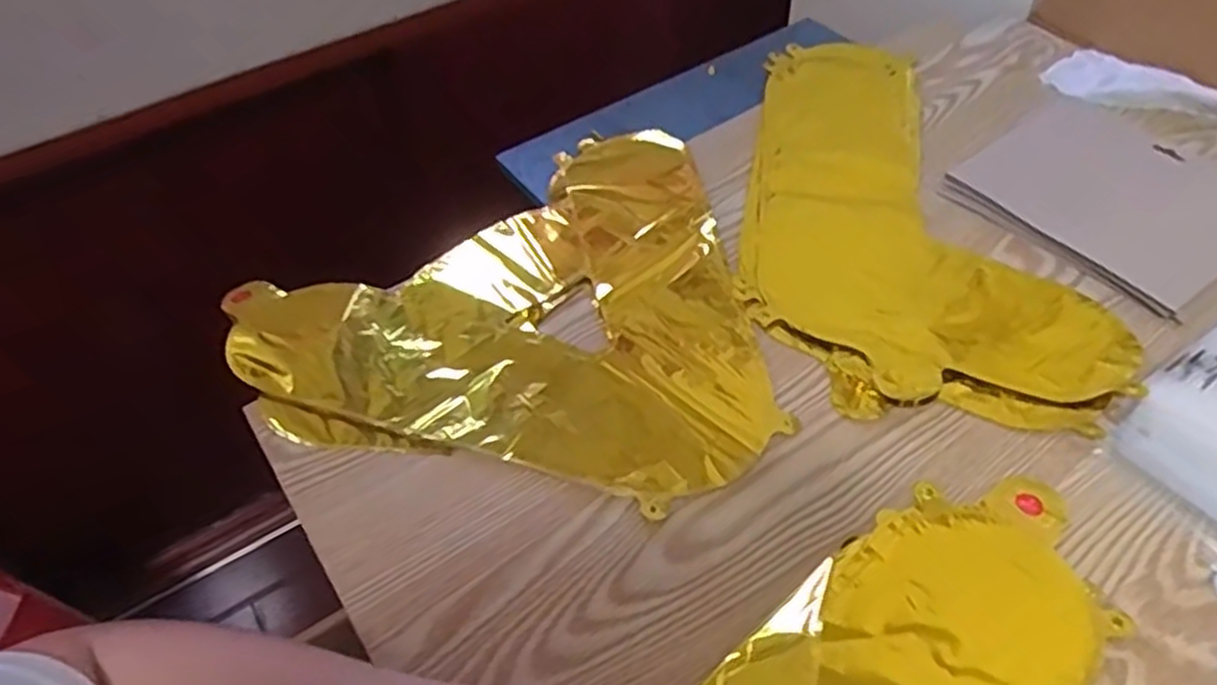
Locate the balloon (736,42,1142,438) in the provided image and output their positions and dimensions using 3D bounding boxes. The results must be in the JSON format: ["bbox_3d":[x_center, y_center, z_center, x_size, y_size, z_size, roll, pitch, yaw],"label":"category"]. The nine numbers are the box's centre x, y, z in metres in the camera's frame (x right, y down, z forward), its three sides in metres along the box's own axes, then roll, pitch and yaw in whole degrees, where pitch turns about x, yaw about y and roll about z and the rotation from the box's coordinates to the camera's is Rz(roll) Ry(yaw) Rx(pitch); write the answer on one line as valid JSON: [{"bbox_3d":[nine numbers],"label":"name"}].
[{"bbox_3d":[0.218,-0.115,0.628,0.233,0.009,0.426,-2,49,2],"label":"balloon"}]

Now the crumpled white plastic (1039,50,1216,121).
[{"bbox_3d":[0.476,-0.207,0.669,0.193,0.026,0.046,36,60,29],"label":"crumpled white plastic"}]

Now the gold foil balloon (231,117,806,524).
[{"bbox_3d":[-0.085,-0.031,0.574,0.350,0.009,0.353,-9,49,-5],"label":"gold foil balloon"}]

